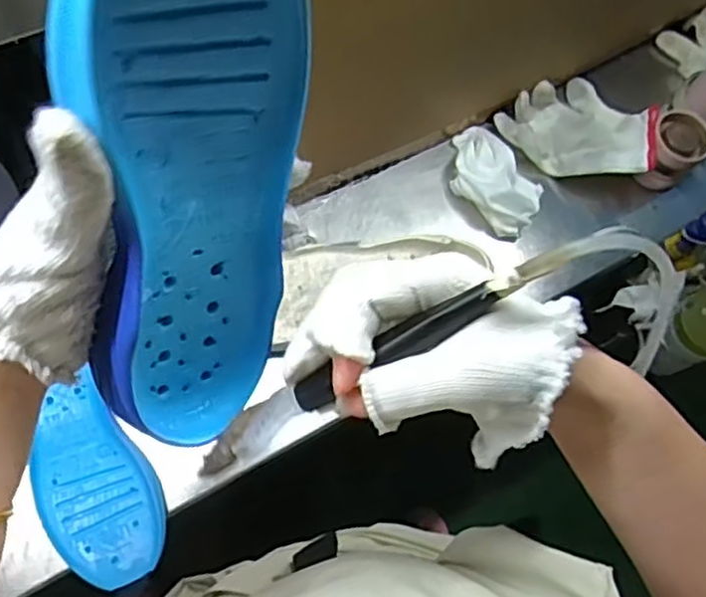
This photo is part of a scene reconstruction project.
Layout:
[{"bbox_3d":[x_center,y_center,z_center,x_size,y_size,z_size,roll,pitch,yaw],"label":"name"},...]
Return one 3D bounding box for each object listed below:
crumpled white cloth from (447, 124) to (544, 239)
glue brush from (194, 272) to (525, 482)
[{"bbox_3d":[0.151,-0.131,0.753,0.078,0.035,0.122,-39,75,-16],"label":"crumpled white cloth"},{"bbox_3d":[0.000,0.032,0.305,0.161,0.019,0.021,-31,70,17],"label":"glue brush"}]

